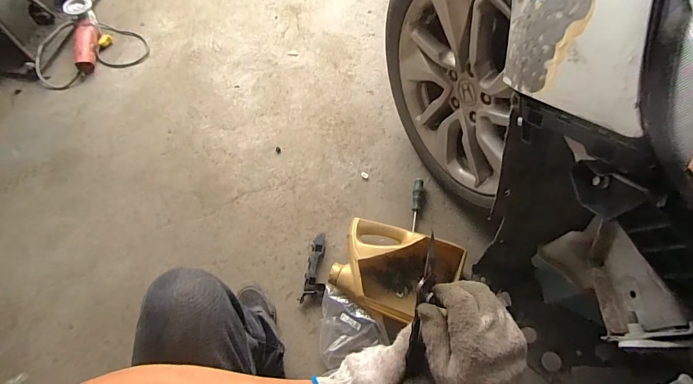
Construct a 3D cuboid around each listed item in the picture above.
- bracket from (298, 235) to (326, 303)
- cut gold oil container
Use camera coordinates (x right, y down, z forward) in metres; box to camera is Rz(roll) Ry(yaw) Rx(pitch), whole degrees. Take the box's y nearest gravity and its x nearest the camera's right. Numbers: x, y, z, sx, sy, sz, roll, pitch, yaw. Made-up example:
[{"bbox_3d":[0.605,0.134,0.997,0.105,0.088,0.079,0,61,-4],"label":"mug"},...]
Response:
[{"bbox_3d":[-0.074,0.196,0.915,0.057,0.027,0.174,11,63,4],"label":"bracket"},{"bbox_3d":[0.122,0.195,0.880,0.290,0.095,0.203,16,64,7],"label":"cut gold oil container"}]

